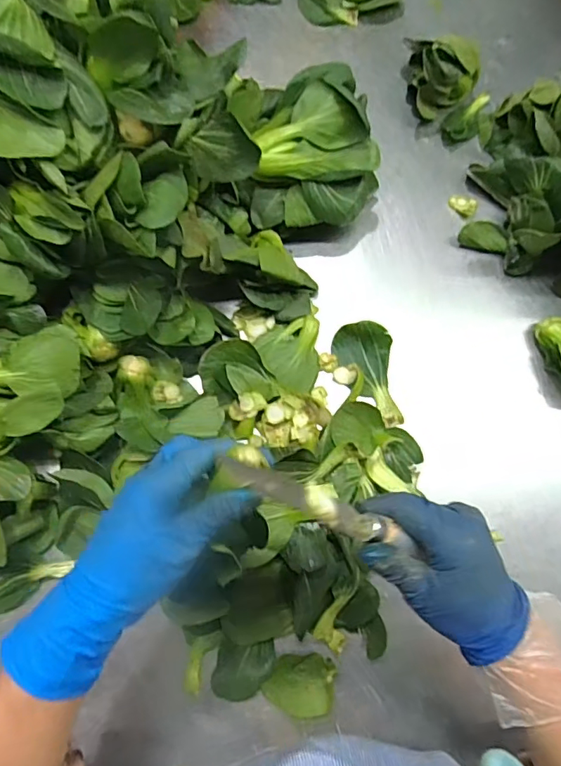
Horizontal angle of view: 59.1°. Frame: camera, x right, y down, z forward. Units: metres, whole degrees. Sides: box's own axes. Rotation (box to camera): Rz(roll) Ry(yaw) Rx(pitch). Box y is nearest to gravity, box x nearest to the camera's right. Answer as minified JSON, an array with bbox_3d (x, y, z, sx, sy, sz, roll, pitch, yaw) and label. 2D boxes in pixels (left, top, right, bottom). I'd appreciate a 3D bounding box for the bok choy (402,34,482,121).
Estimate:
[{"bbox_3d":[0.175,-0.347,0.553,0.088,0.066,0.081,0,77,-2],"label":"bok choy"}]

